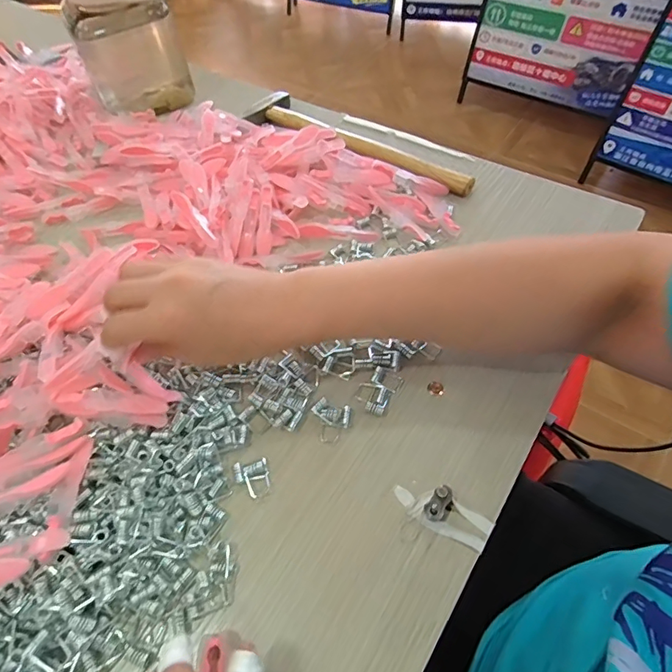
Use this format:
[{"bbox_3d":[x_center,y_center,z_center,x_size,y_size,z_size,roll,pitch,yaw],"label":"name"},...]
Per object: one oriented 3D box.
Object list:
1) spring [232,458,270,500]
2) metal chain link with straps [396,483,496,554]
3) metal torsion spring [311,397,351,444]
[{"bbox_3d":[-0.056,0.095,0.310,0.022,0.004,0.024,-13,56,-4],"label":"spring"},{"bbox_3d":[0.066,0.108,0.287,0.061,0.014,0.024,20,60,16],"label":"metal chain link with straps"},{"bbox_3d":[-0.005,0.059,0.328,0.026,0.006,0.029,21,60,17],"label":"metal torsion spring"}]

